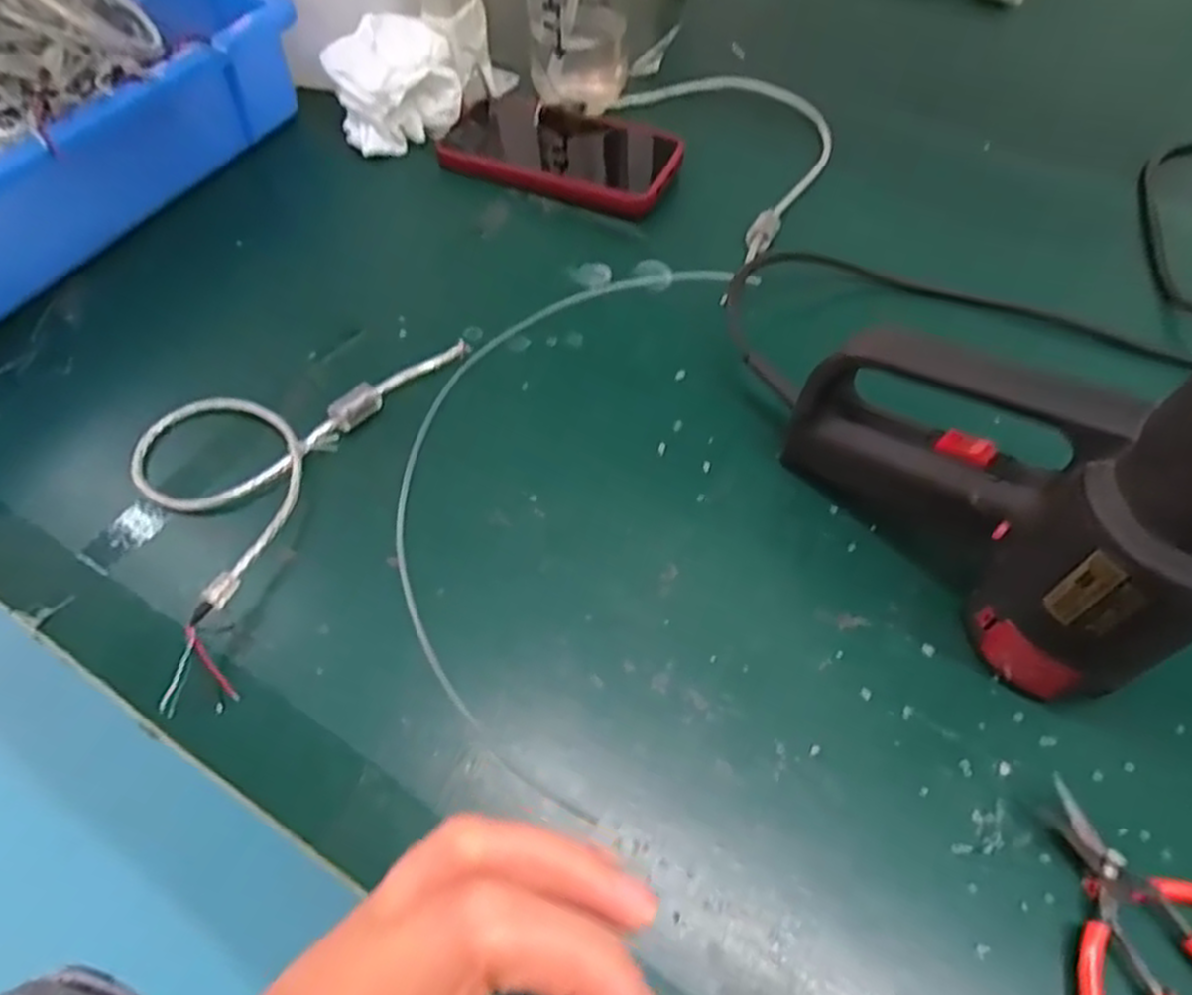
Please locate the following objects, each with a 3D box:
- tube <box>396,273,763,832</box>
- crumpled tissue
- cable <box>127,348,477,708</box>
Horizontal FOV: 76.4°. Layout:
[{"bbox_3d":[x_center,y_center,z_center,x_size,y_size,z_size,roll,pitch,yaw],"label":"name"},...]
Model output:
[{"bbox_3d":[-0.022,-0.023,0.398,0.148,0.004,0.331,14,58,9],"label":"tube"},{"bbox_3d":[-0.144,-0.296,0.542,0.087,0.063,0.055,-18,58,-11],"label":"crumpled tissue"},{"bbox_3d":[-0.177,-0.016,0.385,0.124,0.022,0.231,17,59,12],"label":"cable"}]

